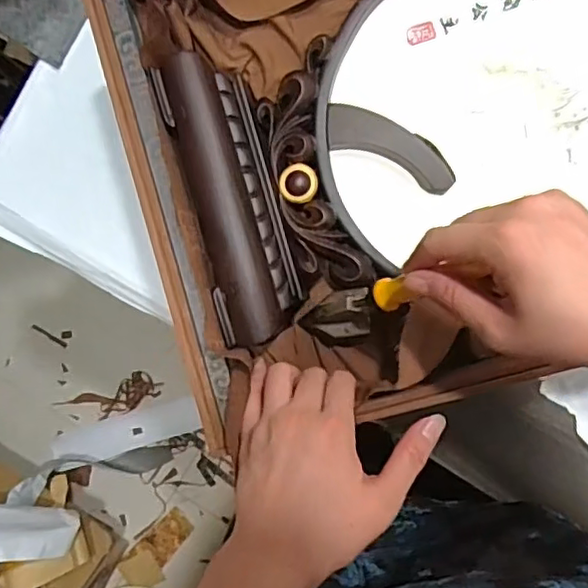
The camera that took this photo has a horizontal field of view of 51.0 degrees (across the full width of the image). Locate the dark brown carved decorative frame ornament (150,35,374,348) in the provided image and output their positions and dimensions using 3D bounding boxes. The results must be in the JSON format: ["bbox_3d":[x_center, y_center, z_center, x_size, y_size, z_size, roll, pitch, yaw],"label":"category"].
[{"bbox_3d":[-0.013,-0.074,0.454,0.122,0.037,0.202,-15,91,6],"label":"dark brown carved decorative frame ornament"}]

